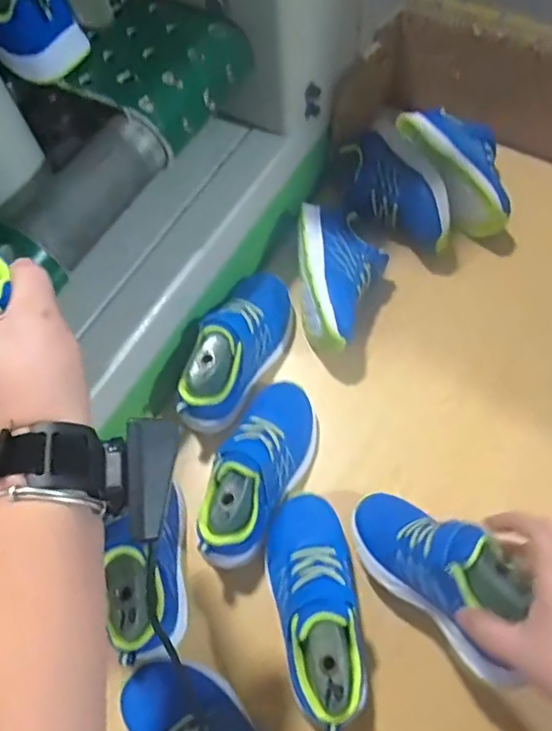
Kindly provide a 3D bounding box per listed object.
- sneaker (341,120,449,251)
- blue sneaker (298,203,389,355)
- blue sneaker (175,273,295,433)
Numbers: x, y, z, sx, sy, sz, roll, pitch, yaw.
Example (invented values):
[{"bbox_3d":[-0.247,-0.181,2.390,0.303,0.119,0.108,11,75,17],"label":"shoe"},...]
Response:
[{"bbox_3d":[0.135,-0.206,0.681,0.084,0.077,0.179,-21,66,-6],"label":"sneaker"},{"bbox_3d":[0.073,-0.096,0.642,0.092,0.084,0.181,-1,65,3],"label":"blue sneaker"},{"bbox_3d":[-0.039,-0.025,0.602,0.074,0.074,0.193,20,68,12],"label":"blue sneaker"}]

